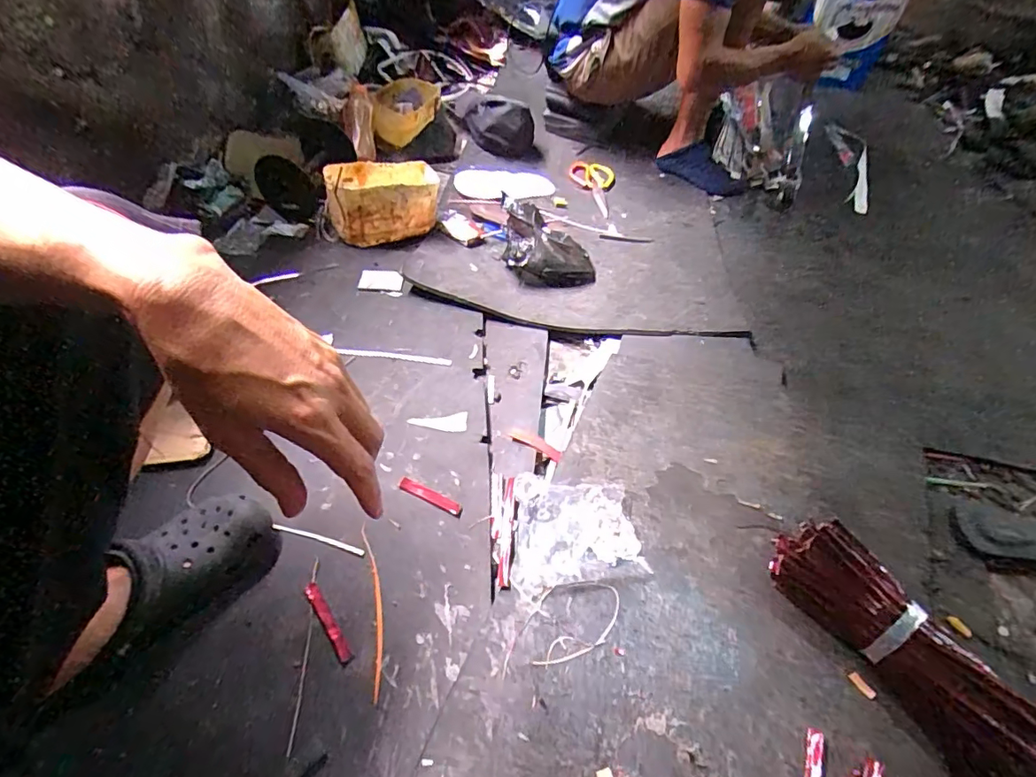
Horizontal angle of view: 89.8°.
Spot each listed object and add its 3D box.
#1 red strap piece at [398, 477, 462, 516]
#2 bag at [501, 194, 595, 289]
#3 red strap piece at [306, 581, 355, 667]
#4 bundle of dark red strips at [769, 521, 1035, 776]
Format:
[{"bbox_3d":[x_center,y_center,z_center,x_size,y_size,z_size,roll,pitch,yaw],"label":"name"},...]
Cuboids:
[{"bbox_3d":[-0.105,0.128,0.622,0.082,0.004,0.017,21,53,14],"label":"red strap piece"},{"bbox_3d":[0.060,-0.282,1.006,0.171,0.089,0.159,-2,47,-2],"label":"bag"},{"bbox_3d":[-0.194,0.241,0.533,0.013,0.006,0.094,-30,58,-24],"label":"red strap piece"},{"bbox_3d":[0.368,0.245,0.510,0.085,0.058,0.259,-21,50,-21],"label":"bundle of dark red strips"}]

